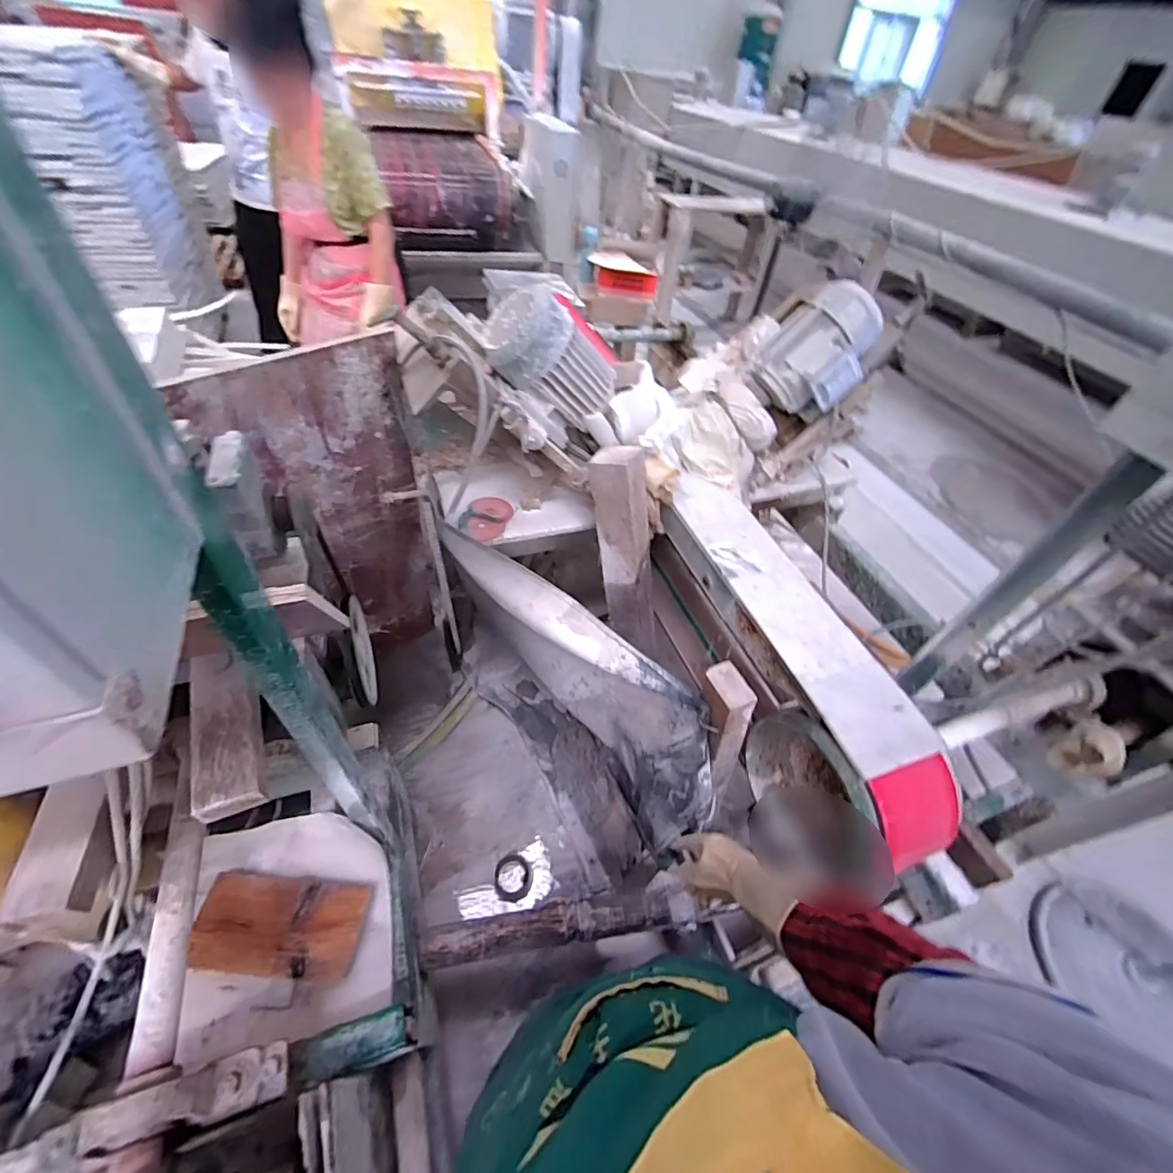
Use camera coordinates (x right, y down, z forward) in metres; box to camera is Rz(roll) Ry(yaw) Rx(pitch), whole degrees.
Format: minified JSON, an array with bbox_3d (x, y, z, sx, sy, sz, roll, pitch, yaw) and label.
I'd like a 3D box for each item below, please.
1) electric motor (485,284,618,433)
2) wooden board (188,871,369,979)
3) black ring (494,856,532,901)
[{"bbox_3d":[-0.058,-0.405,0.912,0.236,0.146,0.160,23,20,-46],"label":"electric motor"},{"bbox_3d":[-0.466,0.514,0.777,0.231,0.041,0.126,5,48,-2],"label":"wooden board"},{"bbox_3d":[-0.175,0.697,1.221,0.088,0.014,0.099,5,48,-2],"label":"black ring"}]

